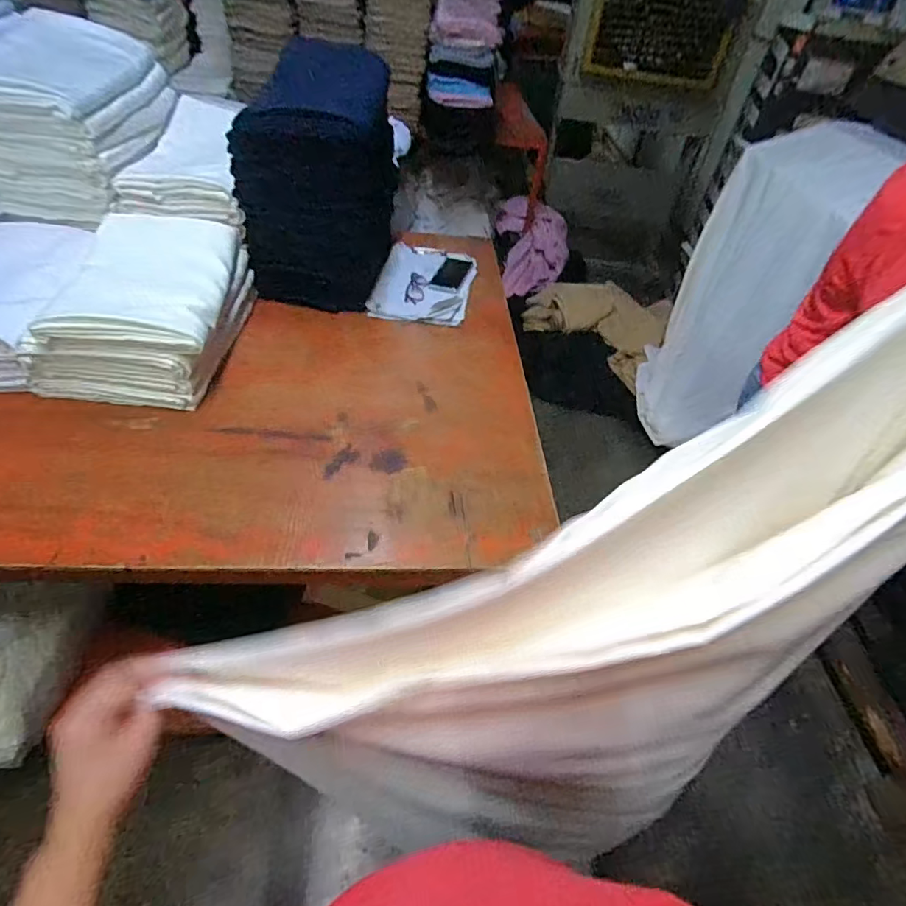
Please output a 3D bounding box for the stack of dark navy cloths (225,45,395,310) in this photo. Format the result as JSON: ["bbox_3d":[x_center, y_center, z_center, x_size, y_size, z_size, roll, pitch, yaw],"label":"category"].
[{"bbox_3d":[-0.286,-0.619,1.150,0.274,0.418,0.382,6,46,-2],"label":"stack of dark navy cloths"}]

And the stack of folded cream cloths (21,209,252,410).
[{"bbox_3d":[-0.576,-0.283,0.974,0.297,0.153,0.423,2,46,-6],"label":"stack of folded cream cloths"}]

